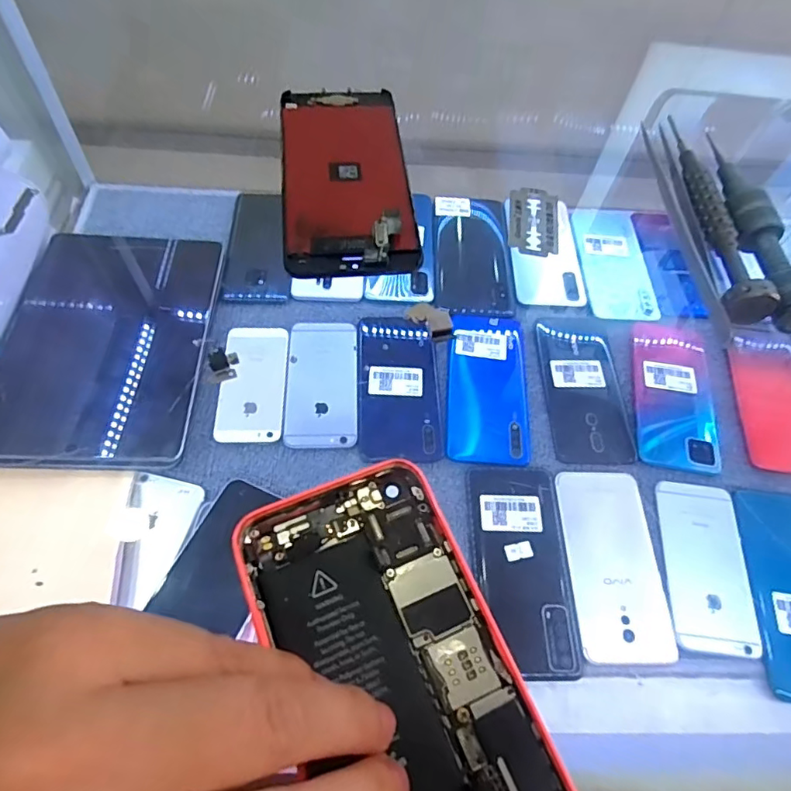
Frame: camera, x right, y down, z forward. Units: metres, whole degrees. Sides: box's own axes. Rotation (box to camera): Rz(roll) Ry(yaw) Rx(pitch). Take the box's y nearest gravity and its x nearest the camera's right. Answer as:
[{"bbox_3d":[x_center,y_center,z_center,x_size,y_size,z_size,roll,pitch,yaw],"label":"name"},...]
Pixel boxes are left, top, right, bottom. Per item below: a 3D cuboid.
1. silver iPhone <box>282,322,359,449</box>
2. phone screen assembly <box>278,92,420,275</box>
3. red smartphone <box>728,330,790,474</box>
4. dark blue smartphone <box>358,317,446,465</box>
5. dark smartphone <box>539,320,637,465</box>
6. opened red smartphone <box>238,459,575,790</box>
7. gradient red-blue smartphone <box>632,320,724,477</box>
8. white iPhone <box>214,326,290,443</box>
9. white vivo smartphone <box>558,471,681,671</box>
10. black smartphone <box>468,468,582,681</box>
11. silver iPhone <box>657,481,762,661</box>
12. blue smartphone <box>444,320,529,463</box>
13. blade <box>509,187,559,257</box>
[{"bbox_3d":[-0.069,-0.013,0.504,0.065,0.004,0.135,1,61,-4],"label":"silver iPhone"},{"bbox_3d":[-0.022,-0.102,0.238,0.055,0.009,0.117,-4,61,-7],"label":"phone screen assembly"},{"bbox_3d":[0.372,0.001,0.523,0.070,0.010,0.159,10,61,1],"label":"red smartphone"},{"bbox_3d":[0.005,-0.012,0.504,0.076,0.005,0.155,1,61,-4],"label":"dark blue smartphone"},{"bbox_3d":[0.182,-0.009,0.518,0.072,0.013,0.158,1,61,-4],"label":"dark smartphone"},{"bbox_3d":[0.004,0.079,0.138,0.057,0.007,0.124,-20,63,-15],"label":"opened red smartphone"},{"bbox_3d":[0.271,-0.004,0.517,0.074,0.005,0.161,10,61,1],"label":"gradient red-blue smartphone"},{"bbox_3d":[-0.132,-0.014,0.498,0.057,0.005,0.122,1,61,-4],"label":"white iPhone"},{"bbox_3d":[0.178,0.133,0.432,0.073,0.004,0.148,2,61,-3],"label":"white vivo smartphone"},{"bbox_3d":[0.101,0.134,0.426,0.072,0.005,0.161,3,61,-3],"label":"black smartphone"},{"bbox_3d":[0.255,0.137,0.435,0.065,0.006,0.133,9,61,1],"label":"silver iPhone"},{"bbox_3d":[0.088,-0.011,0.508,0.074,0.005,0.158,5,61,-2],"label":"blue smartphone"},{"bbox_3d":[0.061,-0.077,0.235,0.022,0.004,0.040,8,61,0],"label":"blade"}]

